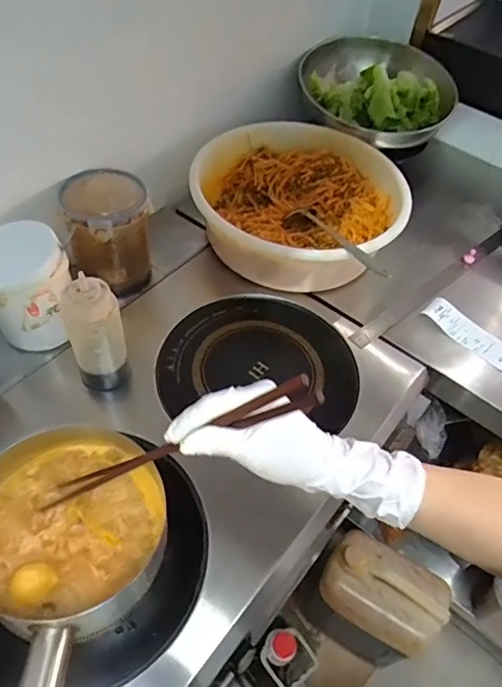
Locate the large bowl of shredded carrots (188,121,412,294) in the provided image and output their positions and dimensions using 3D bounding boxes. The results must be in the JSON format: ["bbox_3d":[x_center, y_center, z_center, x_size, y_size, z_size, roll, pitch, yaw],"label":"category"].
[{"bbox_3d":[0.082,-0.229,0.857,0.320,0.111,0.303,3,52,-4],"label":"large bowl of shredded carrots"}]

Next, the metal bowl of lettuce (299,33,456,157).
[{"bbox_3d":[0.239,-0.473,0.975,0.280,0.106,0.226,-7,64,-1],"label":"metal bowl of lettuce"}]

